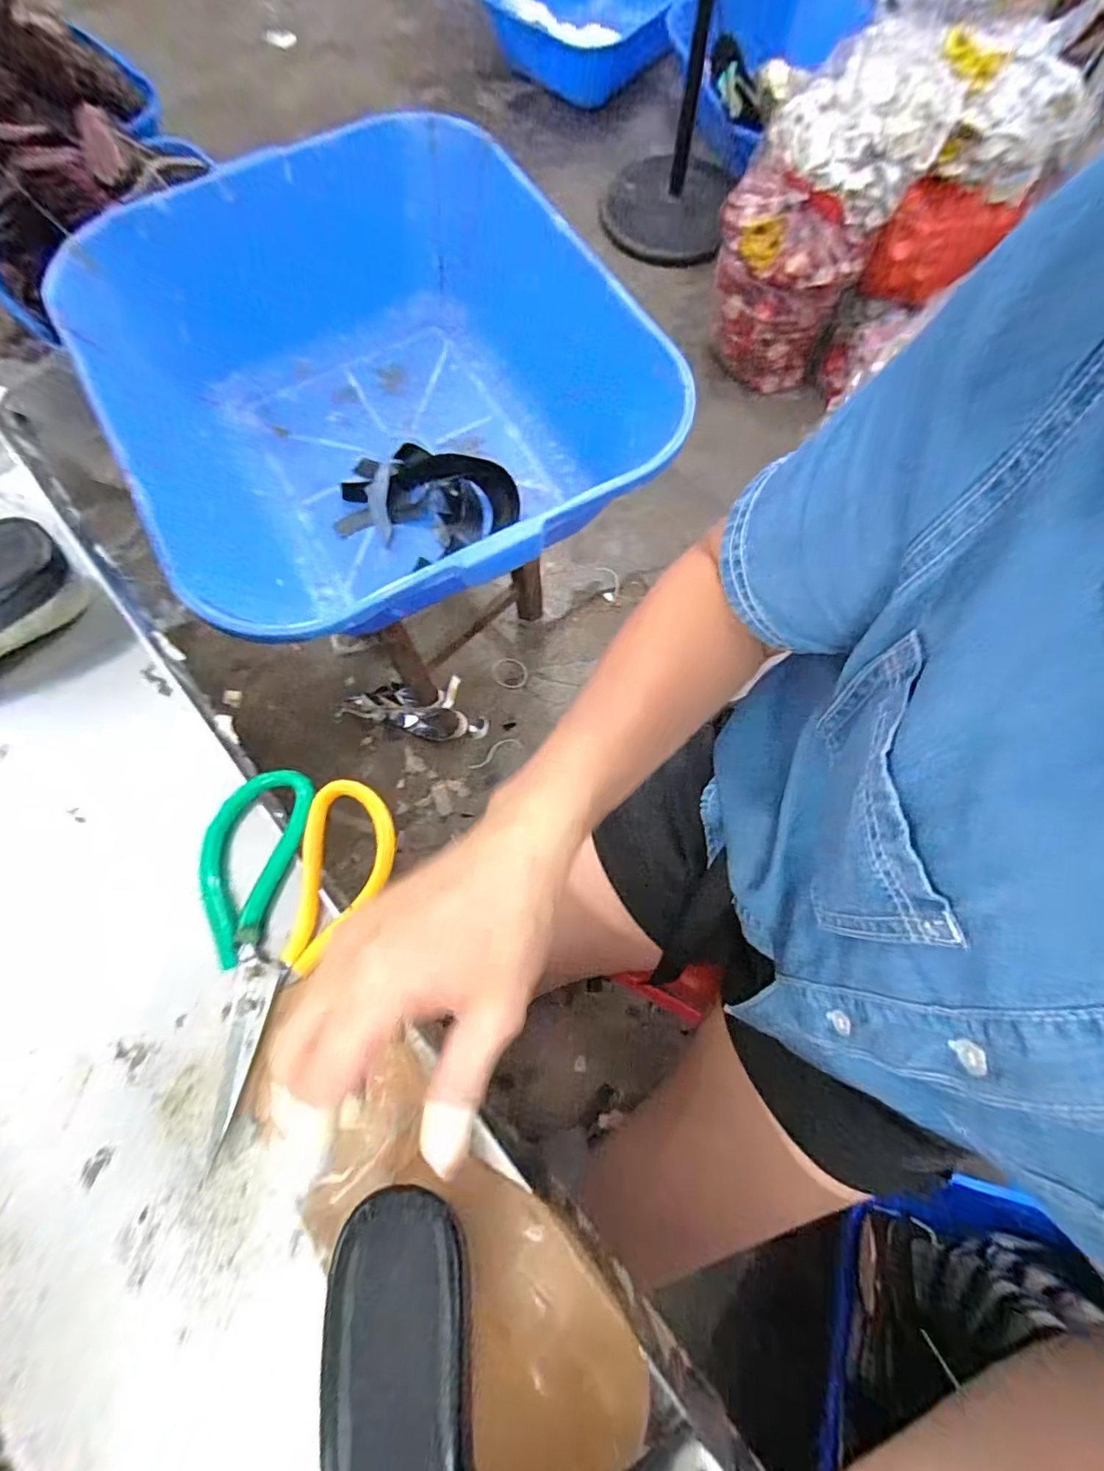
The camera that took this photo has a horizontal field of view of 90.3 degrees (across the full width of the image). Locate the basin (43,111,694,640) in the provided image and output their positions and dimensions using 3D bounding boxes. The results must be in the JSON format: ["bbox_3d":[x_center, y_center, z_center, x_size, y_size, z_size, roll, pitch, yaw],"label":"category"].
[{"bbox_3d":[-0.184,-0.368,0.620,0.504,0.186,0.572,-25,74,-7],"label":"basin"}]

